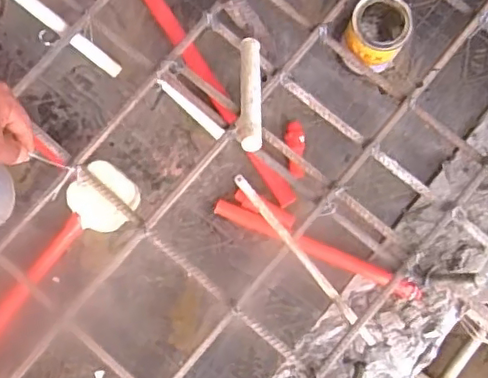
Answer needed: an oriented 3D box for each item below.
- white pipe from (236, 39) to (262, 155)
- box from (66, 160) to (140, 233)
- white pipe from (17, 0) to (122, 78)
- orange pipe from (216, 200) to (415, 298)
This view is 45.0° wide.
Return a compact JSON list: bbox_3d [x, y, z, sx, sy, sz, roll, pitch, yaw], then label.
[{"bbox_3d":[0.008,-0.125,0.762,0.028,0.027,0.192,0,50,0],"label":"white pipe"},{"bbox_3d":[-0.197,0.017,0.840,0.084,0.060,0.089,0,79,-2],"label":"box"},{"bbox_3d":[-0.263,-0.234,0.855,0.201,0.022,0.021,38,81,-20],"label":"white pipe"},{"bbox_3d":[0.105,0.086,0.847,0.315,0.020,0.025,24,79,2],"label":"orange pipe"}]

